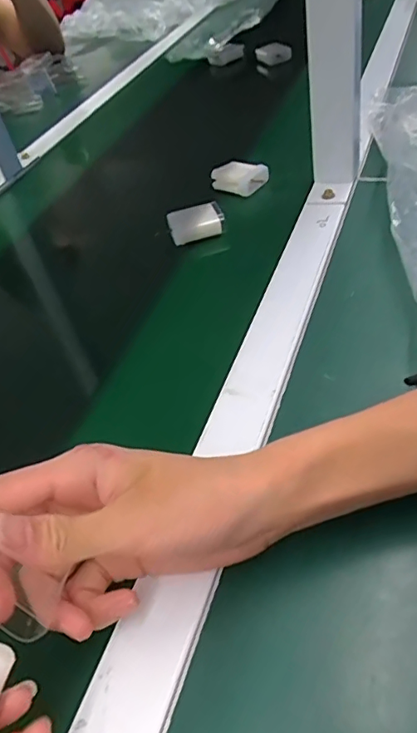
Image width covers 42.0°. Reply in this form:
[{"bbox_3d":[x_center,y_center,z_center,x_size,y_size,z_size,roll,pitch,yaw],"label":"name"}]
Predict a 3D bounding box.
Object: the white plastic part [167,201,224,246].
[{"bbox_3d":[-0.012,-0.141,0.532,0.052,0.019,0.039,-14,43,0],"label":"white plastic part"}]

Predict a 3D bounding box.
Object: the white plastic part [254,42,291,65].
[{"bbox_3d":[0.106,-0.516,0.894,0.068,0.030,0.016,20,53,31],"label":"white plastic part"}]

